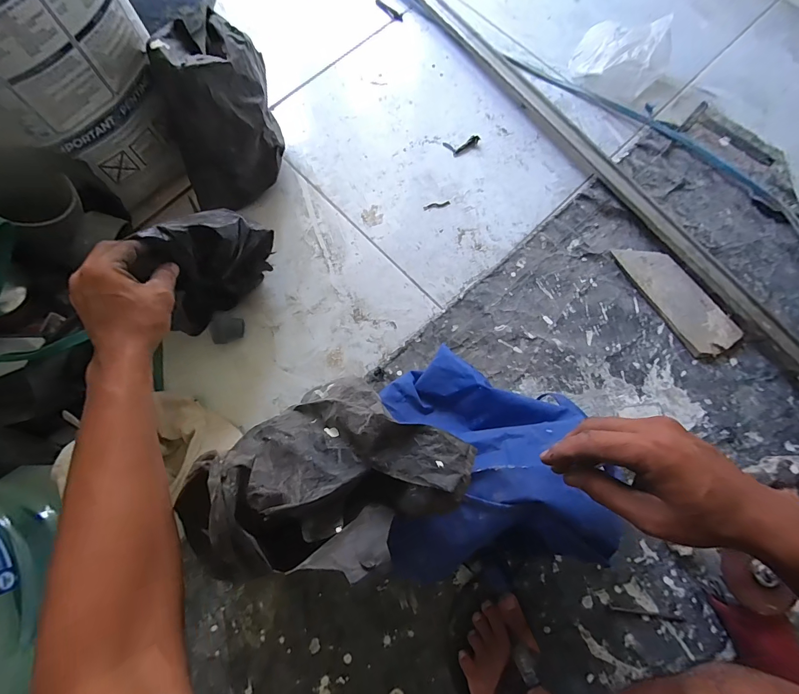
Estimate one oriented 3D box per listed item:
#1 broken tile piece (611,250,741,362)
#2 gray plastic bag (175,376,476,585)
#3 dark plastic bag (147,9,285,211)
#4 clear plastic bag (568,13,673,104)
[{"bbox_3d":[0.437,-0.080,0.588,0.080,0.017,0.214,-36,79,-8],"label":"broken tile piece"},{"bbox_3d":[-0.060,0.113,0.375,0.196,0.175,0.181,-36,79,-8],"label":"gray plastic bag"},{"bbox_3d":[-0.260,-0.333,0.554,0.140,0.201,0.186,-9,76,-3],"label":"dark plastic bag"},{"bbox_3d":[0.406,-0.539,0.671,0.162,0.082,0.152,37,79,8],"label":"clear plastic bag"}]

